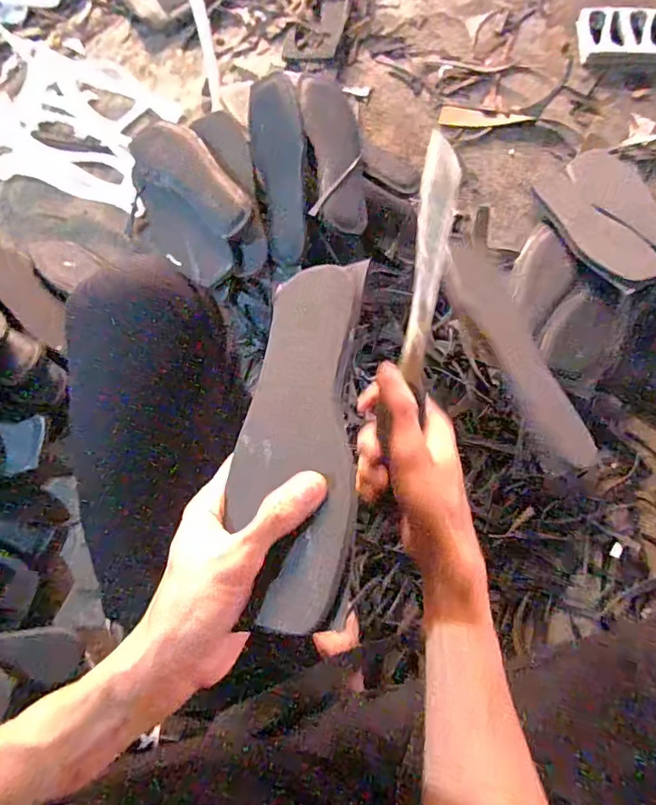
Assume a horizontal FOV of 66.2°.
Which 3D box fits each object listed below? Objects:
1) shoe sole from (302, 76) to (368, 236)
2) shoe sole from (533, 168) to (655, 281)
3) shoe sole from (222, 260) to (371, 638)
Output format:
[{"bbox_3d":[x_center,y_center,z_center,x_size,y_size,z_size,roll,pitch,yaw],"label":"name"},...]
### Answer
[{"bbox_3d":[0.013,-0.340,0.686,0.080,0.013,0.228,-5,80,-24],"label":"shoe sole"},{"bbox_3d":[0.388,-0.256,0.742,0.072,0.027,0.233,-25,62,-4],"label":"shoe sole"},{"bbox_3d":[-0.020,0.018,0.326,0.082,0.020,0.234,-8,65,21],"label":"shoe sole"}]

